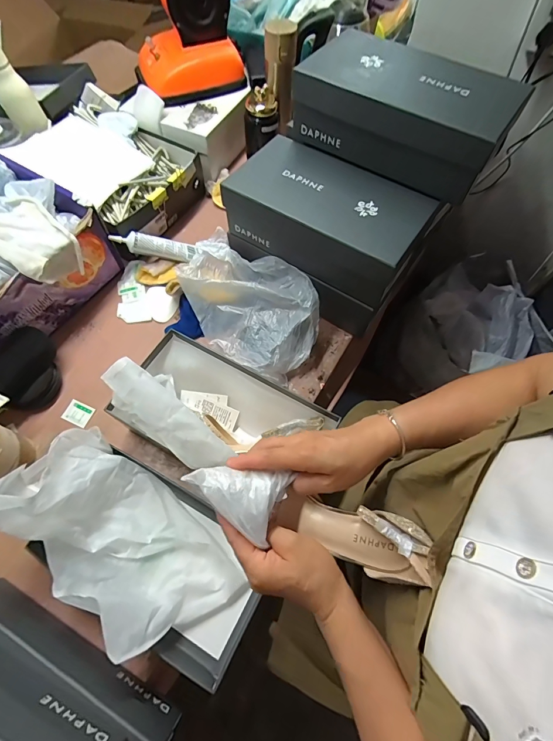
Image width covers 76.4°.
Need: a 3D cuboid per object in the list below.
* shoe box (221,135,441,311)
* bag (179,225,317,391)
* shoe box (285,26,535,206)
[{"bbox_3d":[0.081,-0.252,0.577,0.290,0.100,0.157,32,68,14],"label":"shoe box"},{"bbox_3d":[-0.053,-0.113,0.616,0.266,0.089,0.167,36,69,15],"label":"bag"},{"bbox_3d":[0.185,-0.387,0.533,0.290,0.108,0.147,32,68,14],"label":"shoe box"}]

